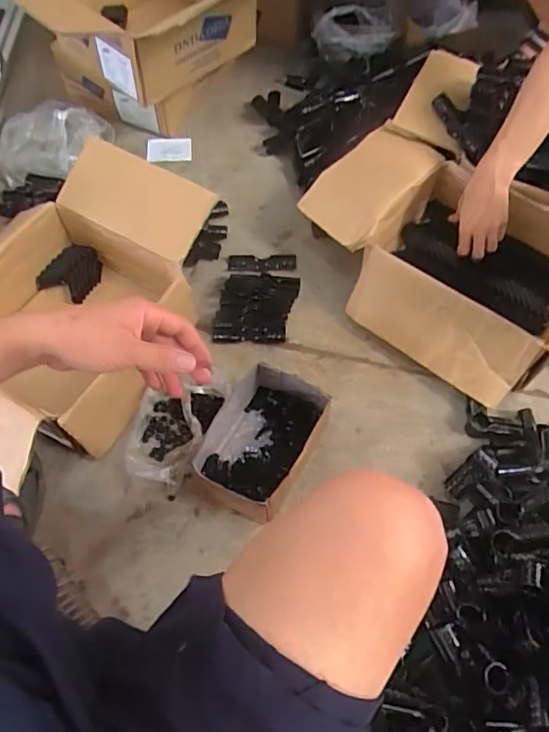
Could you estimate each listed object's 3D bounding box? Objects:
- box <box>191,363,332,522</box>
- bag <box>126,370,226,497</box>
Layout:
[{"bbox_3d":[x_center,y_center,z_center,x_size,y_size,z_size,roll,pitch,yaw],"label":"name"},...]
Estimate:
[{"bbox_3d":[-0.024,0.112,0.829,0.154,0.088,0.201,27,65,12],"label":"box"},{"bbox_3d":[-0.161,0.091,0.858,0.119,0.065,0.185,23,64,12],"label":"bag"}]

